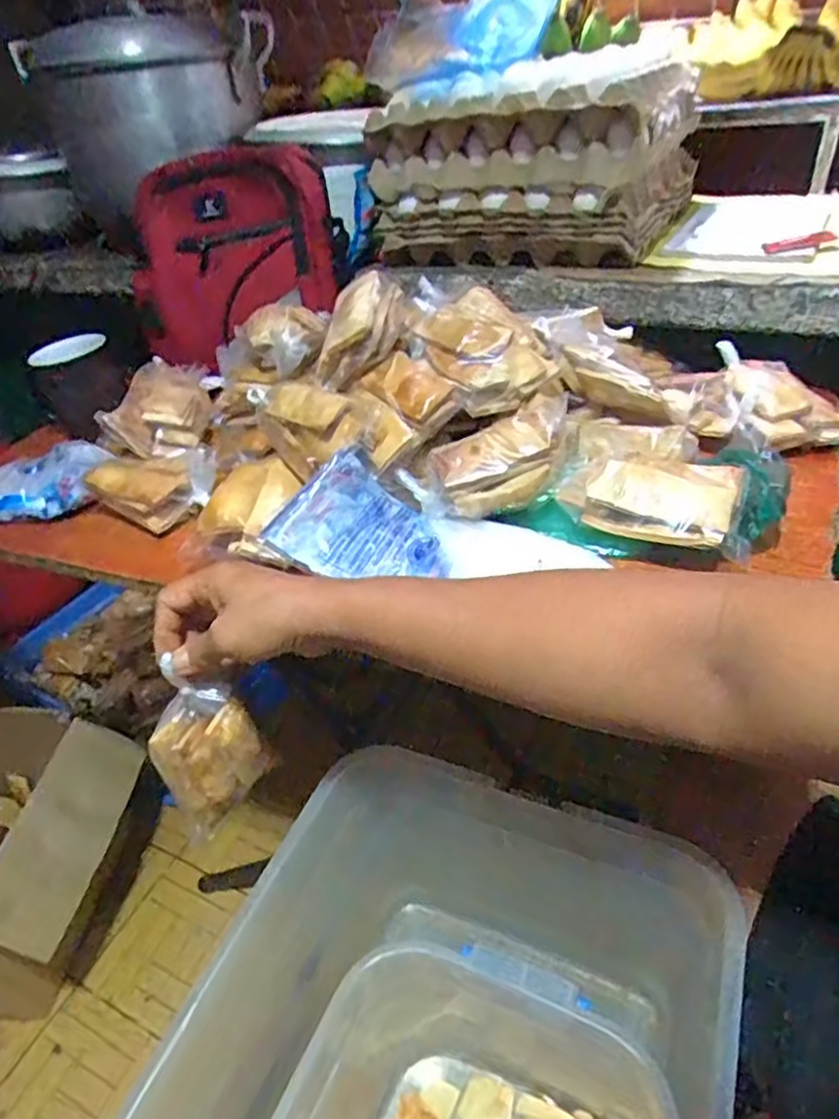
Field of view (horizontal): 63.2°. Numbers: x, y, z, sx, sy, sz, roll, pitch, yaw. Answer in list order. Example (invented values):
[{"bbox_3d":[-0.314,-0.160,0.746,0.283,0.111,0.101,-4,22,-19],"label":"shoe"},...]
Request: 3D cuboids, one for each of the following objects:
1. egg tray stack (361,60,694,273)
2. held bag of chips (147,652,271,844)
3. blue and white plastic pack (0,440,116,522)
[{"bbox_3d":[0.124,-0.429,0.738,0.279,0.143,0.237,16,44,27],"label":"egg tray stack"},{"bbox_3d":[-0.149,0.140,0.490,0.068,0.123,0.031,-24,41,-20],"label":"held bag of chips"},{"bbox_3d":[-0.361,-0.079,0.641,0.147,0.045,0.084,2,39,12],"label":"blue and white plastic pack"}]

